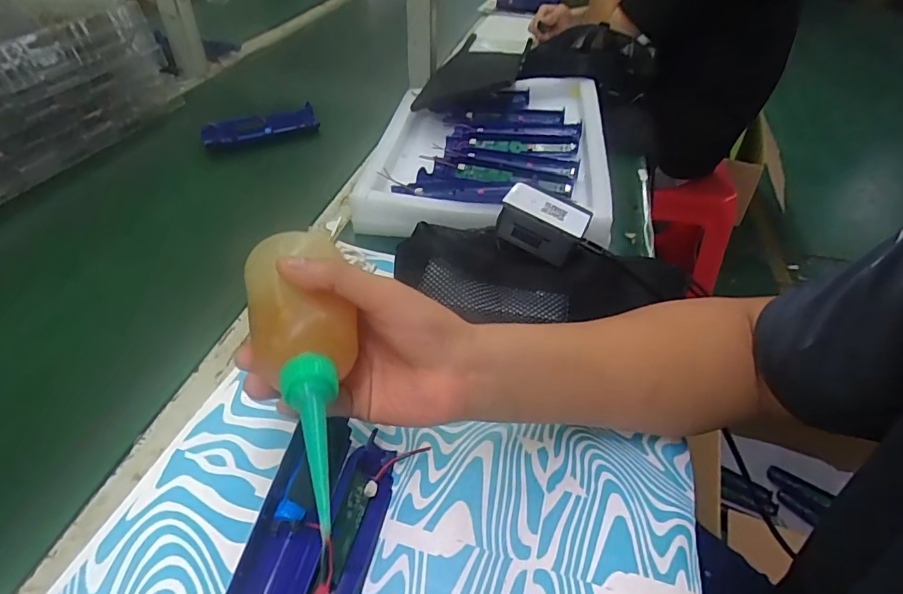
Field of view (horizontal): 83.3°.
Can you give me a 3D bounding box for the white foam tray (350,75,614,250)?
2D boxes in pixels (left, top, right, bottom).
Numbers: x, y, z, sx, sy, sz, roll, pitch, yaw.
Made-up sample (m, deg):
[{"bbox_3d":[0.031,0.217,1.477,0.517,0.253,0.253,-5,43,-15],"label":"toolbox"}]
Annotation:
[{"bbox_3d":[0.051,-0.200,0.667,0.282,0.060,0.343,6,41,6],"label":"white foam tray"}]

